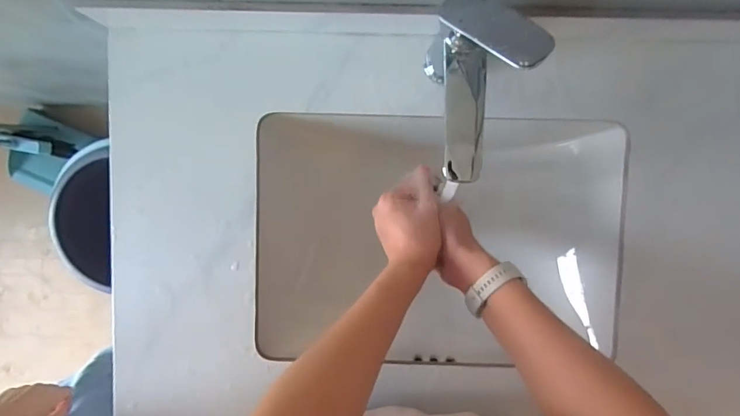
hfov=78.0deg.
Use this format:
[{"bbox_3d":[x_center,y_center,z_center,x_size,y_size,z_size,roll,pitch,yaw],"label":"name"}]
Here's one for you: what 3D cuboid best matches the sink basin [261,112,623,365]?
[{"bbox_3d":[0.090,0.042,0.598,0.450,0.106,0.323,1,96,7],"label":"sink basin"}]

